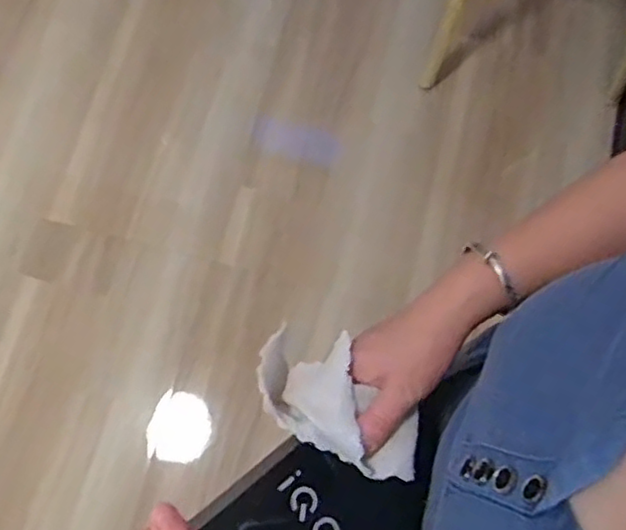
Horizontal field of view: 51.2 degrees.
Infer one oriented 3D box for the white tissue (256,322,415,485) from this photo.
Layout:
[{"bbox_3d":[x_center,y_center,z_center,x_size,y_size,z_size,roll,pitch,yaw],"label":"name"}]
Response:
[{"bbox_3d":[0.013,0.087,0.419,0.124,0.028,0.064,35,76,24],"label":"white tissue"}]

